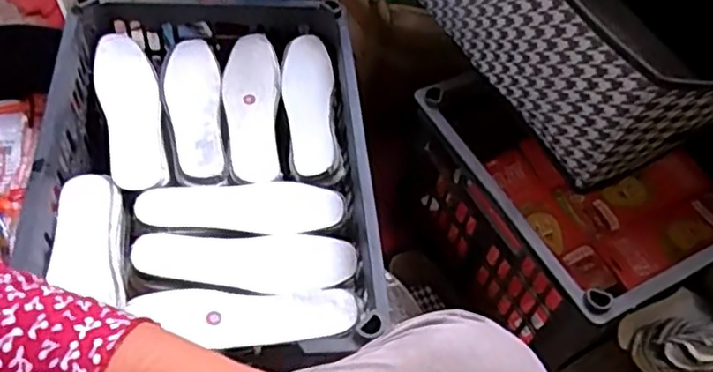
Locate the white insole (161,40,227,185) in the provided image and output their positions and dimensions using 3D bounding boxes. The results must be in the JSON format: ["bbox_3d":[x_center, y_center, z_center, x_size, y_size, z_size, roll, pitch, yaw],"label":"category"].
[{"bbox_3d":[-0.194,-0.093,0.791,0.065,0.026,0.201,-7,54,-10],"label":"white insole"}]

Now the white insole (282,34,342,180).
[{"bbox_3d":[-0.058,-0.102,0.810,0.061,0.034,0.199,-1,53,-6],"label":"white insole"}]

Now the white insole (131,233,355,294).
[{"bbox_3d":[-0.113,0.079,0.683,0.220,0.013,0.076,0,53,-6],"label":"white insole"}]

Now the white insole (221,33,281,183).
[{"bbox_3d":[-0.128,-0.101,0.806,0.068,0.022,0.212,-3,53,-7],"label":"white insole"}]

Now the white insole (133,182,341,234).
[{"bbox_3d":[-0.126,0.024,0.729,0.216,0.008,0.071,-2,53,-7],"label":"white insole"}]

